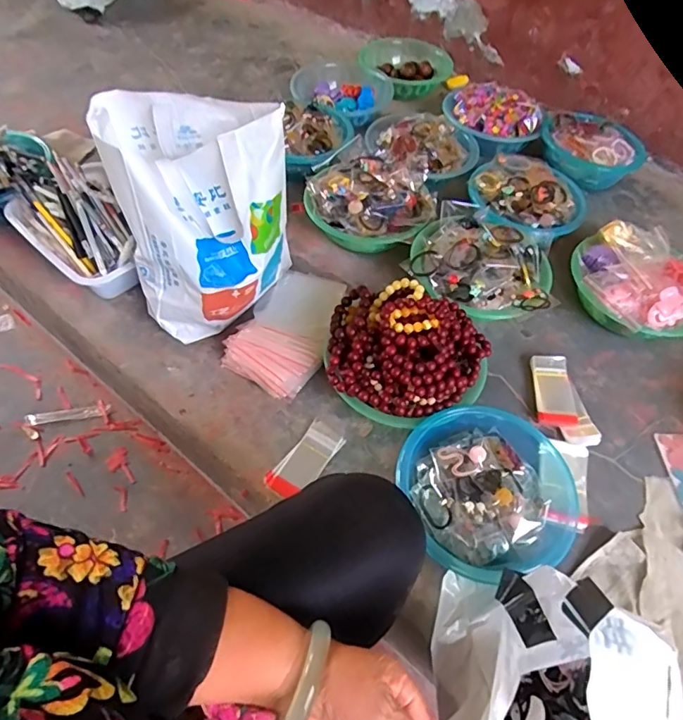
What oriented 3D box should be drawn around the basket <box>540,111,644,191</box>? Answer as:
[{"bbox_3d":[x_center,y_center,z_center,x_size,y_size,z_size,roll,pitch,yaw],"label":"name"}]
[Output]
[{"bbox_3d":[0.554,-0.465,1.122,0.218,0.076,0.197,37,60,20],"label":"basket"}]

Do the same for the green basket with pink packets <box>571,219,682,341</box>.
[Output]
[{"bbox_3d":[0.526,-0.134,0.879,0.236,0.105,0.239,37,60,20],"label":"green basket with pink packets"}]

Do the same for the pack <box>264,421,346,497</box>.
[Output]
[{"bbox_3d":[-0.051,0.143,0.706,0.057,0.008,0.118,34,59,18],"label":"pack"}]

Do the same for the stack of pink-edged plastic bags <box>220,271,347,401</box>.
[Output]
[{"bbox_3d":[-0.083,-0.051,0.806,0.149,0.066,0.229,22,56,10],"label":"stack of pink-edged plastic bags"}]

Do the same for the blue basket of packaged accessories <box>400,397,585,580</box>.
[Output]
[{"bbox_3d":[0.206,0.166,0.663,0.235,0.073,0.215,2,55,-3],"label":"blue basket of packaged accessories"}]

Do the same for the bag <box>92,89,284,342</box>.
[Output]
[{"bbox_3d":[-0.201,-0.195,0.742,0.235,0.314,0.182,-5,56,-8],"label":"bag"}]

